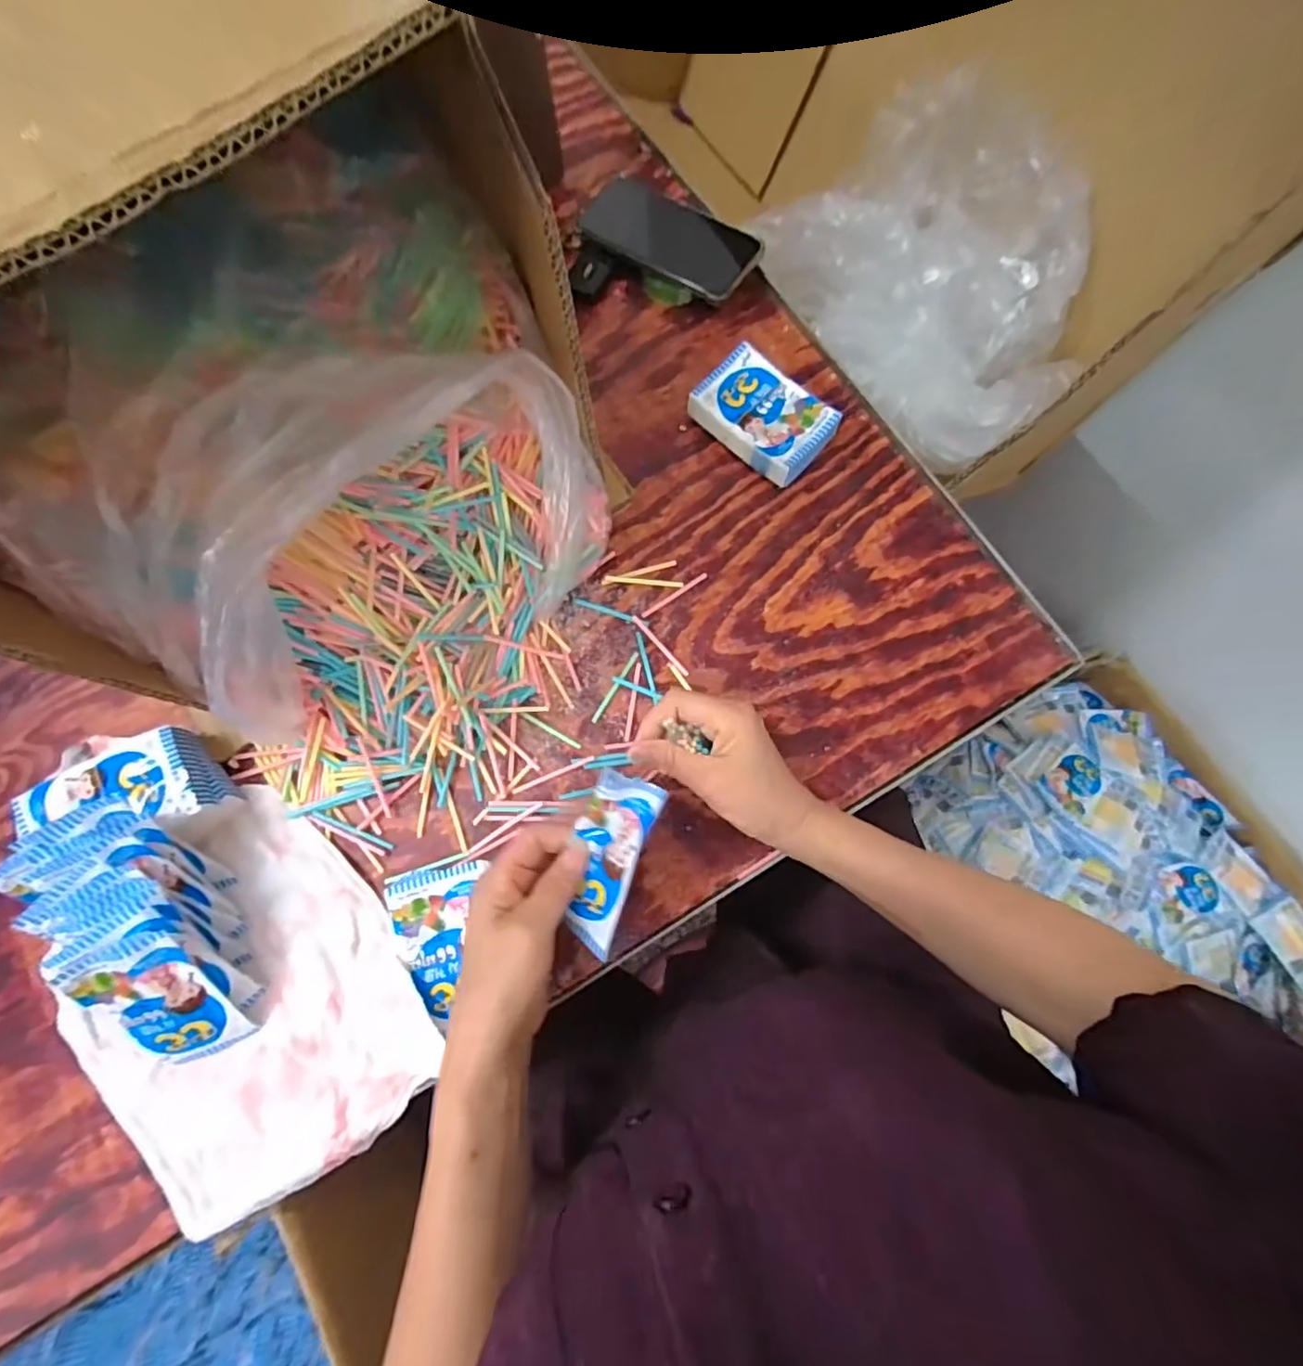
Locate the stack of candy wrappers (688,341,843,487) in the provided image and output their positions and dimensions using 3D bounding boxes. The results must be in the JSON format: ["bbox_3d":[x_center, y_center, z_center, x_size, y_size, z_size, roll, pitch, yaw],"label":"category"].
[{"bbox_3d":[0.091,-0.219,0.509,0.106,0.030,0.073,40,79,10],"label":"stack of candy wrappers"}]

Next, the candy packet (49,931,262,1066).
[{"bbox_3d":[-0.305,0.201,0.381,0.063,0.013,0.099,-22,116,-7],"label":"candy packet"}]

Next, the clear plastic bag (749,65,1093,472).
[{"bbox_3d":[0.251,-0.360,0.537,0.207,0.118,0.344,-25,76,-5],"label":"clear plastic bag"}]

